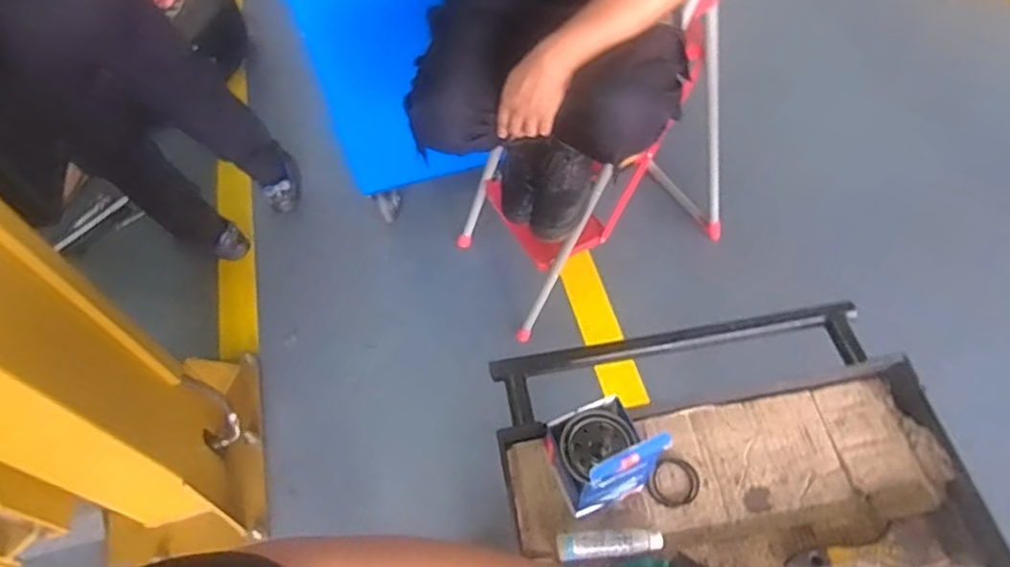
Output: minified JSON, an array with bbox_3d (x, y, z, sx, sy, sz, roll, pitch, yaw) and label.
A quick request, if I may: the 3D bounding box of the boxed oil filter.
[{"bbox_3d":[0.091,0.154,0.613,0.083,0.160,0.087,-22,58,-10],"label":"boxed oil filter"}]

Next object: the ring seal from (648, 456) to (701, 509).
[{"bbox_3d":[0.180,0.211,0.681,0.052,0.009,0.053,-2,57,3],"label":"ring seal"}]

